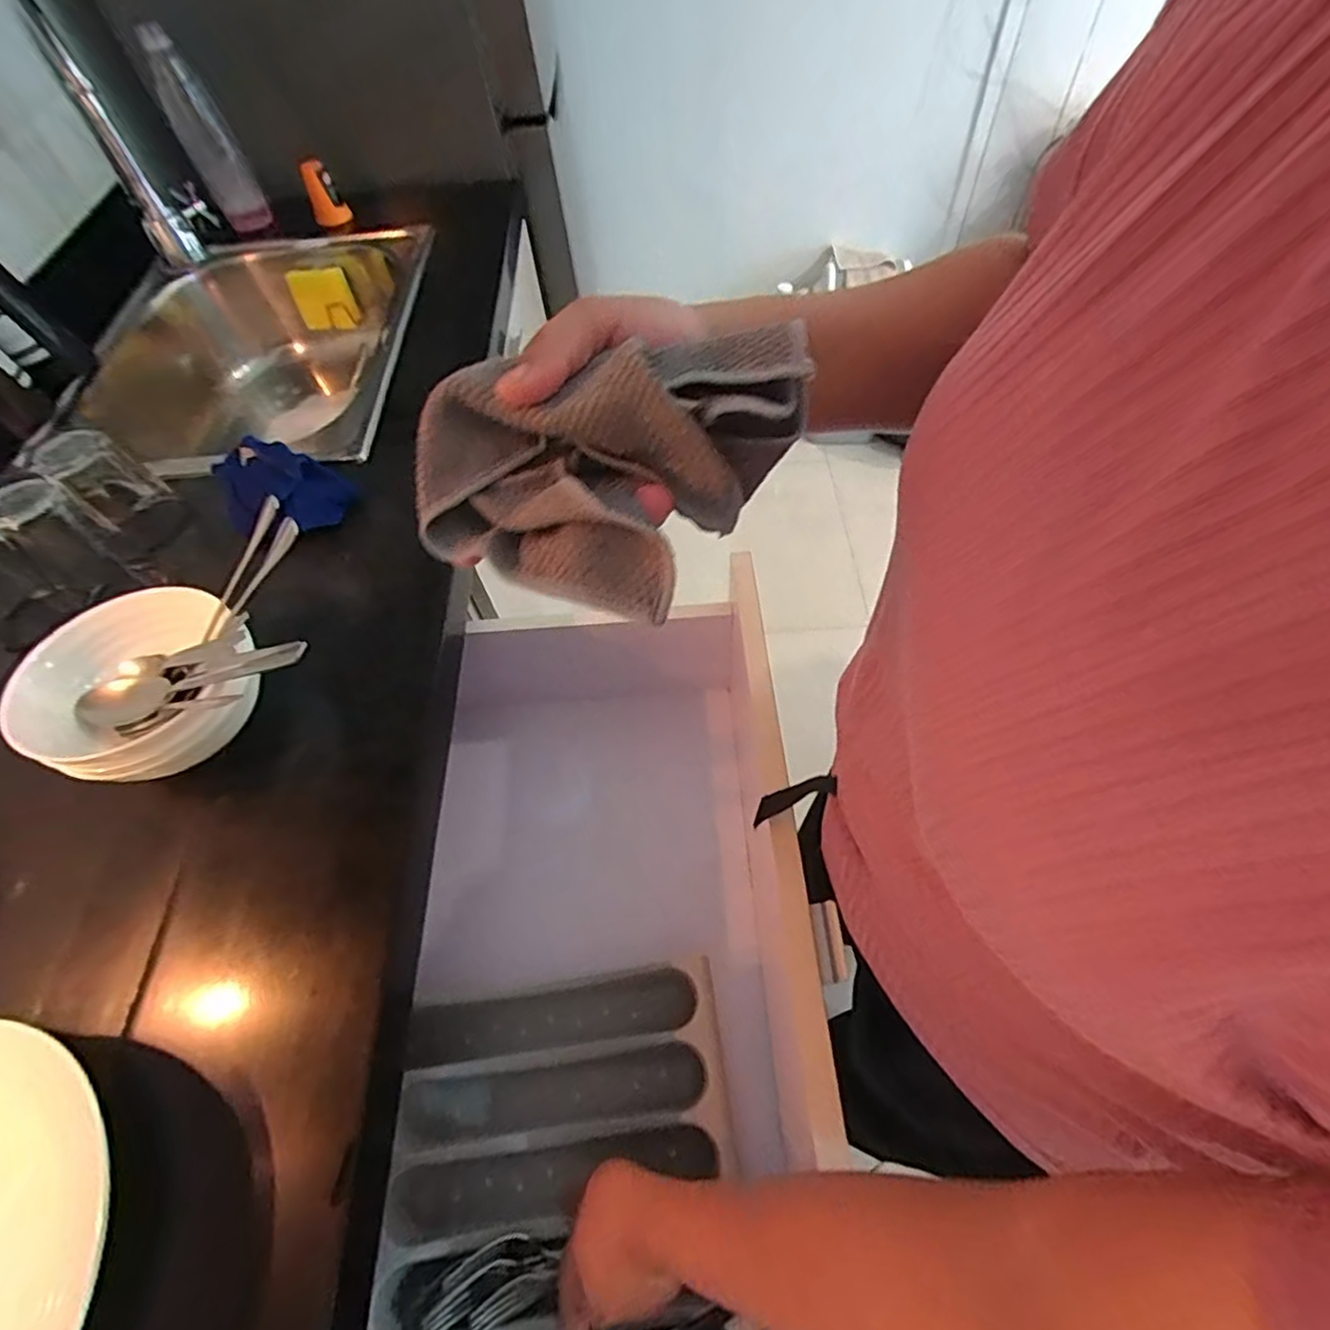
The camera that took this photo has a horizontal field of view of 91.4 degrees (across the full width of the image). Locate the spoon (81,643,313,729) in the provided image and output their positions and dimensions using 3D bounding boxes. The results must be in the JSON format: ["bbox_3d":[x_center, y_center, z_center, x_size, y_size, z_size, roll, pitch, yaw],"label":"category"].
[{"bbox_3d":[-0.309,0.007,0.427,0.189,0.018,0.041,-14,56,16],"label":"spoon"}]

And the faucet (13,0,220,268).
[{"bbox_3d":[-0.574,-0.563,0.699,0.073,0.231,0.235,-31,60,-15],"label":"faucet"}]

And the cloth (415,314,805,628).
[{"bbox_3d":[-0.024,-0.089,0.254,0.124,0.048,0.121,25,63,19],"label":"cloth"}]

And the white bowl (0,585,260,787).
[{"bbox_3d":[-0.355,0.012,0.449,0.136,0.068,0.130,-2,57,3],"label":"white bowl"}]

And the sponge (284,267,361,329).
[{"bbox_3d":[-0.470,-0.506,0.899,0.073,0.079,0.026,-31,60,-15],"label":"sponge"}]

